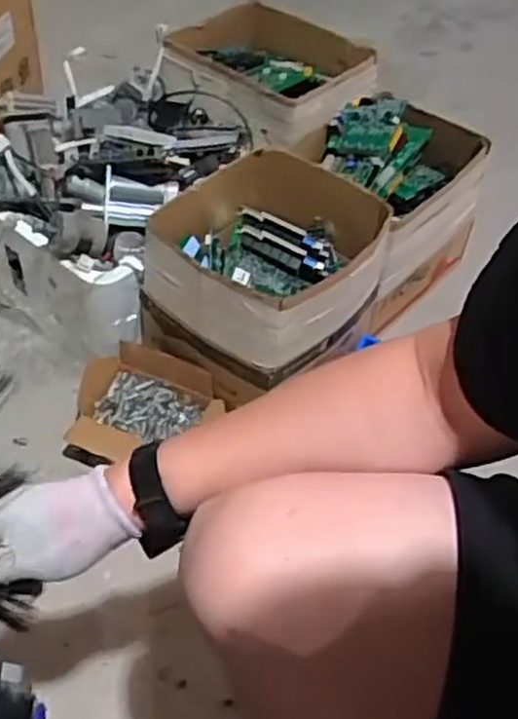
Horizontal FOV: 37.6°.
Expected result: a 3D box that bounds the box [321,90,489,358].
[{"bbox_3d":[0.219,-0.267,1.292,0.232,0.274,0.337,37,55,26],"label":"box"}]

